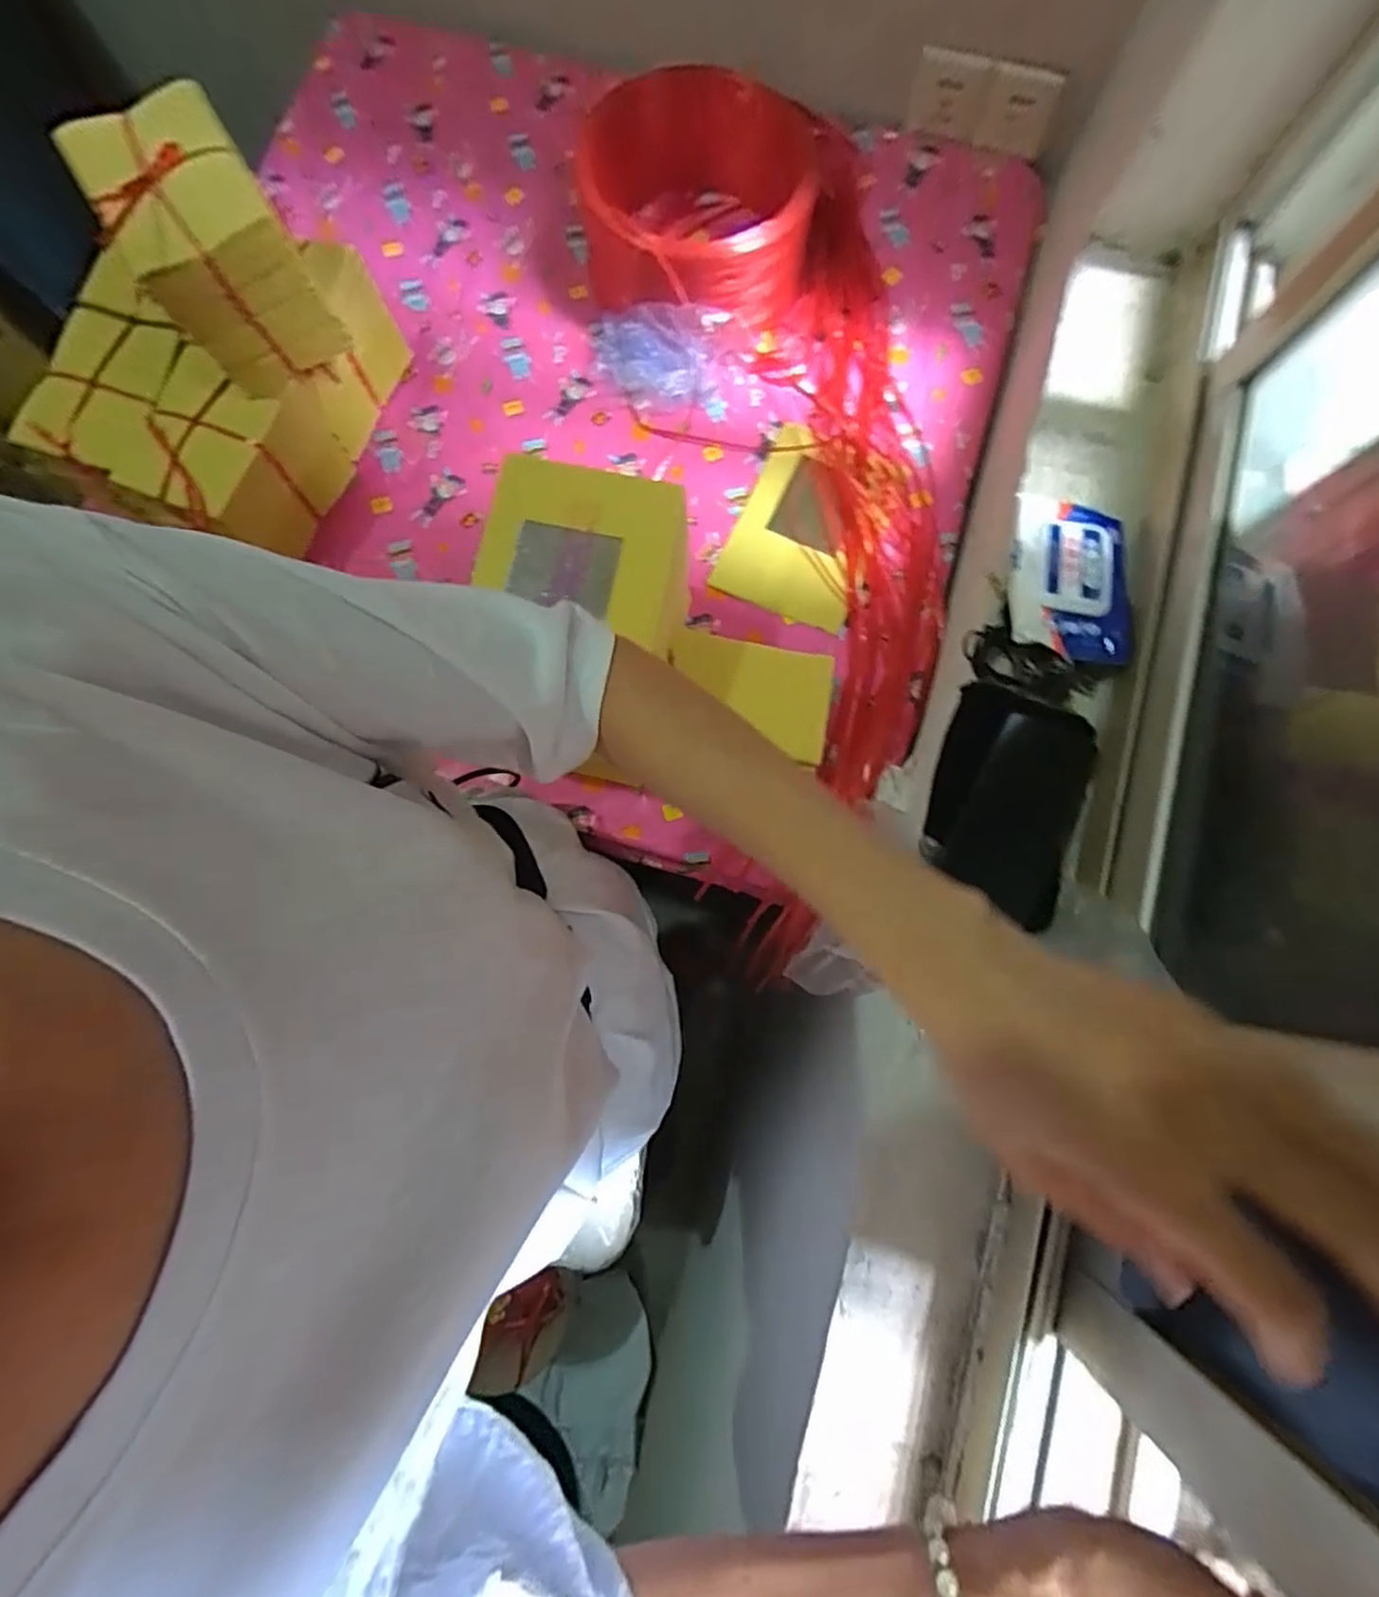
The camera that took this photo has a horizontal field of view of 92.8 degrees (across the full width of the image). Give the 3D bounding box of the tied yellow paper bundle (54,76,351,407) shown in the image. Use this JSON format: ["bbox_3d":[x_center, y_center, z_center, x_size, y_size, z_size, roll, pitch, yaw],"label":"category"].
[{"bbox_3d":[-0.442,-0.511,0.611,0.125,0.153,0.158,-32,81,-6],"label":"tied yellow paper bundle"}]

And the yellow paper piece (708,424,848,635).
[{"bbox_3d":[0.137,-0.316,0.764,0.157,0.012,0.228,23,80,4],"label":"yellow paper piece"}]

